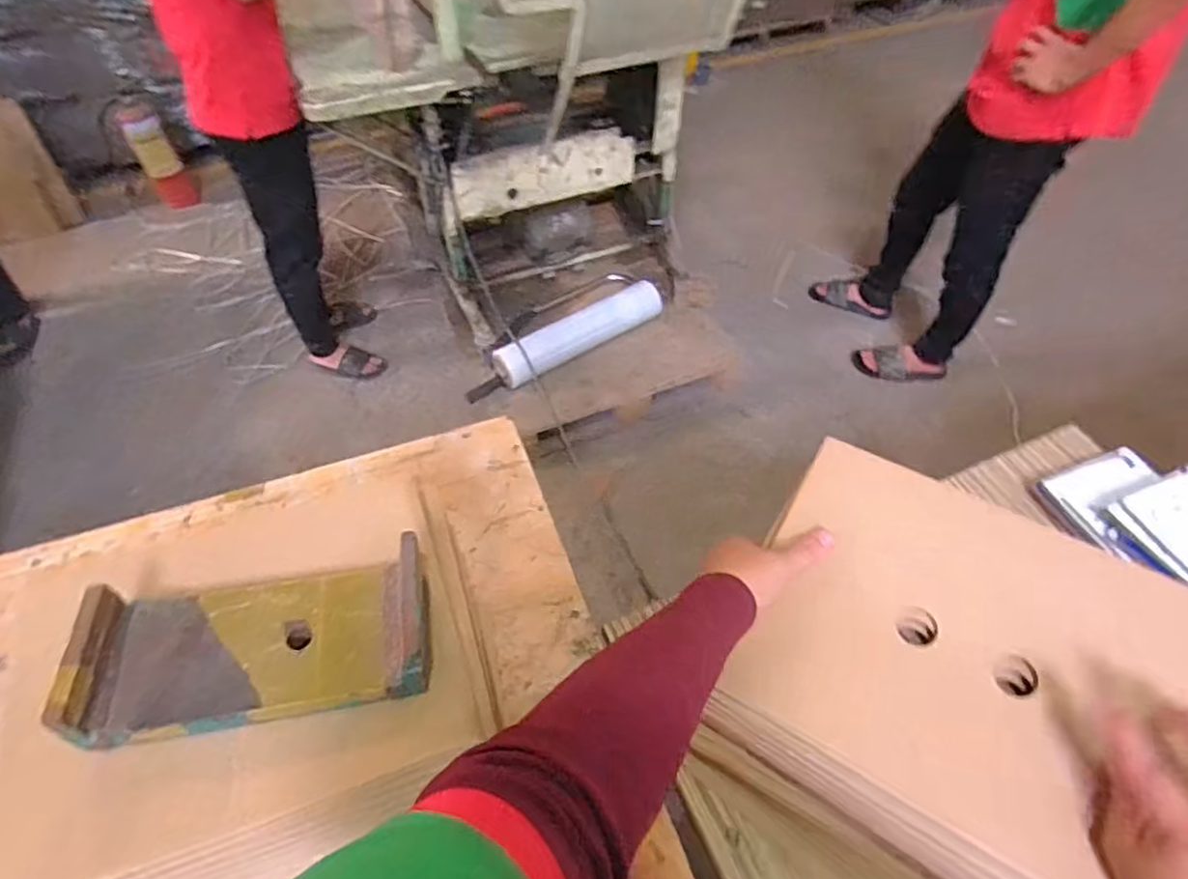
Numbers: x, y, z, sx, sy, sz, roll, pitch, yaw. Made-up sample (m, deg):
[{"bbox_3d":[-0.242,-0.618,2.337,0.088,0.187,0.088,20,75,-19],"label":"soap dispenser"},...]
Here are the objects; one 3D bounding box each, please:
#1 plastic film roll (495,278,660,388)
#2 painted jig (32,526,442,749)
[{"bbox_3d":[-0.027,-0.301,1.827,0.524,0.089,0.124,-30,56,-22],"label":"plastic film roll"},{"bbox_3d":[-0.233,0.141,0.462,0.234,0.057,0.106,-9,51,-6],"label":"painted jig"}]

